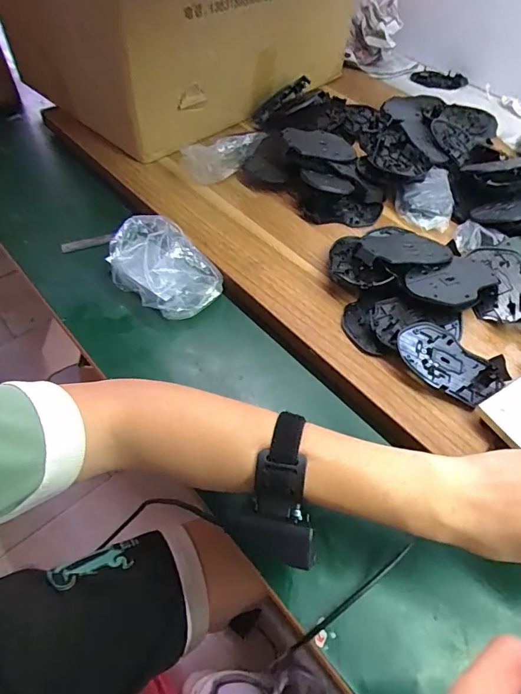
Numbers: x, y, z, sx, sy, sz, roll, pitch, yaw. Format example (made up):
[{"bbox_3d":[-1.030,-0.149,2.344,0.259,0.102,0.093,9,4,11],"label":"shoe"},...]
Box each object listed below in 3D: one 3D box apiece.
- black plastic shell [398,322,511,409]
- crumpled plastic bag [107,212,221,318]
[{"bbox_3d":[0.193,0.013,0.433,0.105,0.020,0.070,32,63,19],"label":"black plastic shell"},{"bbox_3d":[-0.113,-0.094,0.499,0.128,0.055,0.080,31,60,18],"label":"crumpled plastic bag"}]

